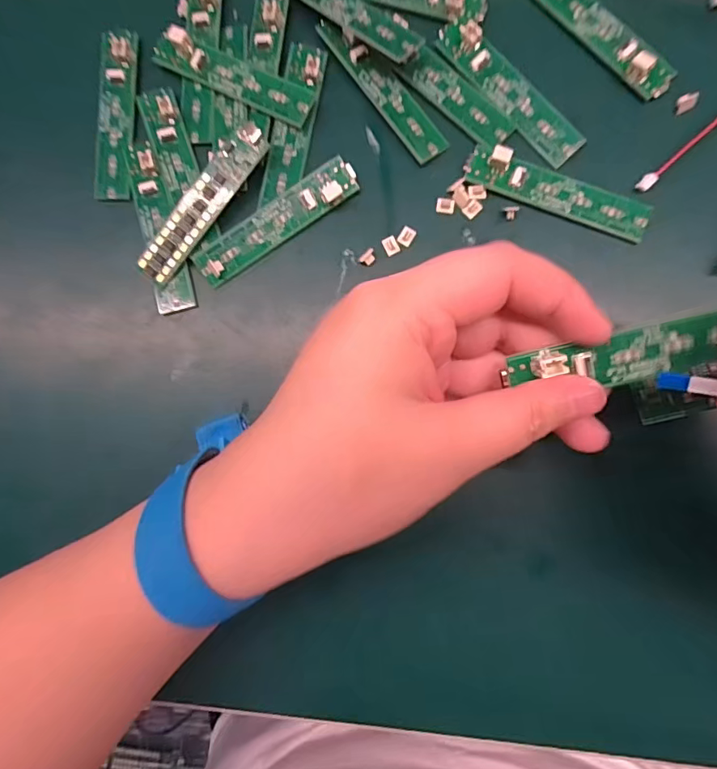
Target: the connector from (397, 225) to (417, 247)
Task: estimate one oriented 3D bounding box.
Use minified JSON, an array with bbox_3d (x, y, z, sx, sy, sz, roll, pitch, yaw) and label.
[{"bbox_3d":[0.022,-0.069,0.228,0.006,0.004,0.009,31,88,5],"label":"connector"}]

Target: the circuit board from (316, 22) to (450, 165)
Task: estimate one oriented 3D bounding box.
[{"bbox_3d":[0.012,-0.139,0.230,0.019,0.004,0.080,-36,84,0],"label":"circuit board"}]

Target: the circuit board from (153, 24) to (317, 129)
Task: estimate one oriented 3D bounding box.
[{"bbox_3d":[-0.059,-0.145,0.231,0.081,0.010,0.019,25,88,5],"label":"circuit board"}]

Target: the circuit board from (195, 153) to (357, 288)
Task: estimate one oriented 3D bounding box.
[{"bbox_3d":[-0.038,-0.076,0.227,0.082,0.009,0.018,-34,94,3],"label":"circuit board"}]

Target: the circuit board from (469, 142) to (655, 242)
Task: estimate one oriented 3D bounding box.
[{"bbox_3d":[0.090,-0.087,0.220,0.083,0.009,0.019,21,87,5],"label":"circuit board"}]

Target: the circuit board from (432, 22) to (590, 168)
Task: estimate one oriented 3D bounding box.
[{"bbox_3d":[0.069,-0.136,0.224,0.018,0.009,0.083,-42,84,0],"label":"circuit board"}]

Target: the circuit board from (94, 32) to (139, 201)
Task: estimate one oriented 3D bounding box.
[{"bbox_3d":[-0.117,-0.129,0.235,0.017,0.008,0.080,1,86,4],"label":"circuit board"}]

